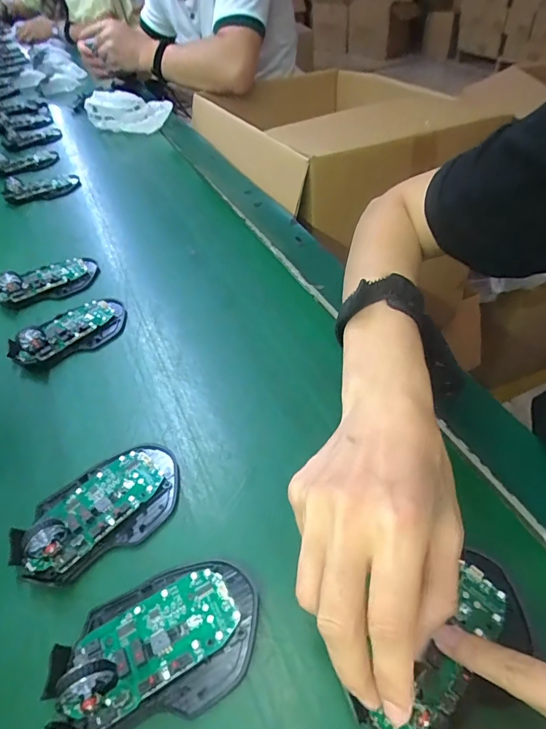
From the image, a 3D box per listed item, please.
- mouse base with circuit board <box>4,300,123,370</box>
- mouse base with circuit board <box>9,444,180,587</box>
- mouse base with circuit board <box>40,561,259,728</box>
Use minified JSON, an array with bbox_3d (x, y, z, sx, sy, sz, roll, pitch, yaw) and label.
[{"bbox_3d":[-0.211,-0.038,0.446,0.113,0.029,0.072,-24,47,-16],"label":"mouse base with circuit board"},{"bbox_3d":[-0.123,0.098,0.307,0.116,0.024,0.075,-33,50,-24],"label":"mouse base with circuit board"},{"bbox_3d":[-0.065,0.151,0.240,0.113,0.032,0.072,-18,45,-11],"label":"mouse base with circuit board"}]

